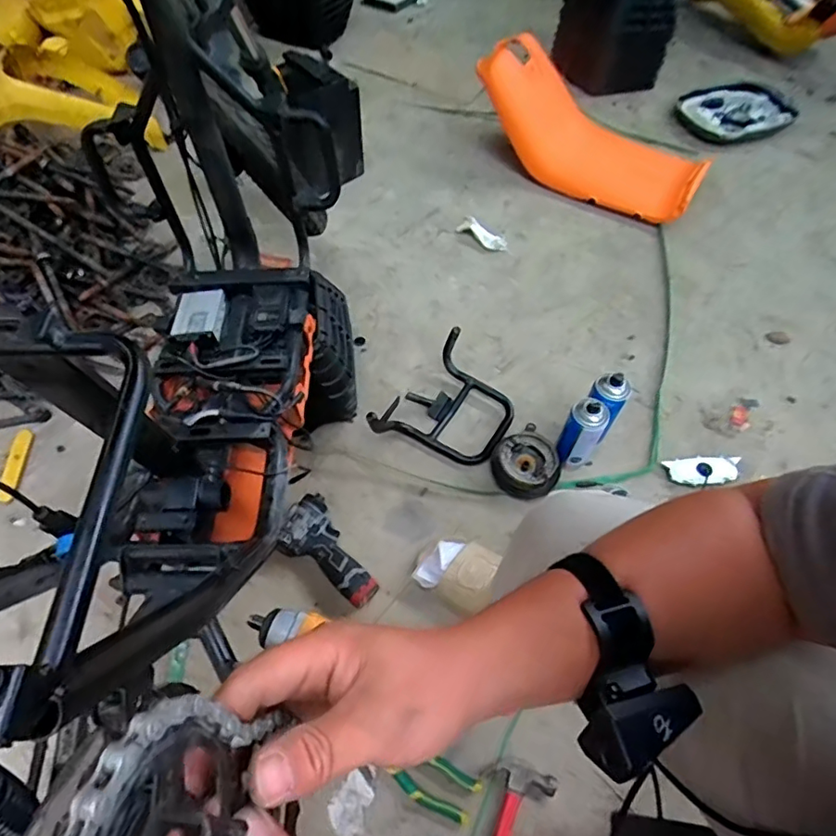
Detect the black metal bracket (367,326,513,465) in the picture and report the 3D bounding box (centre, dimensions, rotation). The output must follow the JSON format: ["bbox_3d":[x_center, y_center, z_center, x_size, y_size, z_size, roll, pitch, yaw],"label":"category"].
[{"bbox_3d":[0.064,-0.016,1.040,0.193,0.132,0.280,31,61,17],"label":"black metal bracket"}]

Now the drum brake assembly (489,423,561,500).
[{"bbox_3d":[0.205,0.089,1.037,0.123,0.054,0.121,1,57,-1],"label":"drum brake assembly"}]

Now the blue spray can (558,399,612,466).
[{"bbox_3d":[0.297,0.029,1.003,0.068,0.161,0.061,31,61,17],"label":"blue spray can"}]

